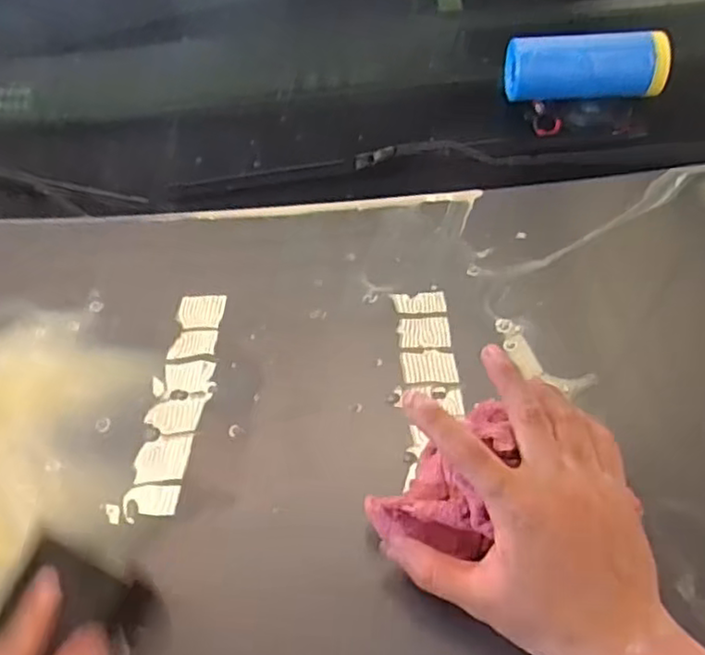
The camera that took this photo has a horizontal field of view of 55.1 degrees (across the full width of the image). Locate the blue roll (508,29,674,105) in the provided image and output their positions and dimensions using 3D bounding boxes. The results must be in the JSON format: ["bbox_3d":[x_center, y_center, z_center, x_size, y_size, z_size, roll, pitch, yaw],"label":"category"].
[{"bbox_3d":[0.252,-0.284,0.739,0.167,0.061,0.051,-2,49,5],"label":"blue roll"}]

